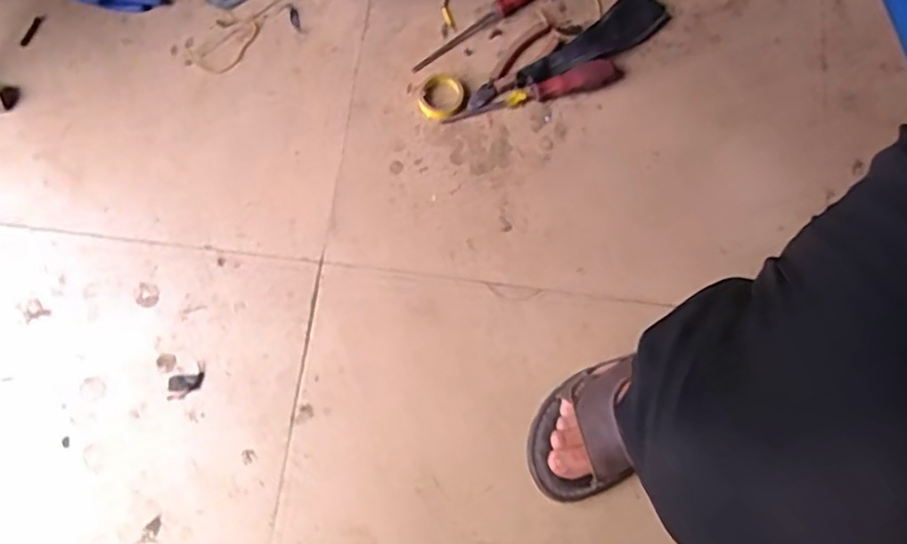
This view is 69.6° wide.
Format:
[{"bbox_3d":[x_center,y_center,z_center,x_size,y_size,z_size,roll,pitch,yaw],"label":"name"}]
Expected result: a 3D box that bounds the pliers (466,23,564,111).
[{"bbox_3d":[0.077,-0.262,0.833,0.043,0.012,0.156,38,78,10],"label":"pliers"}]

